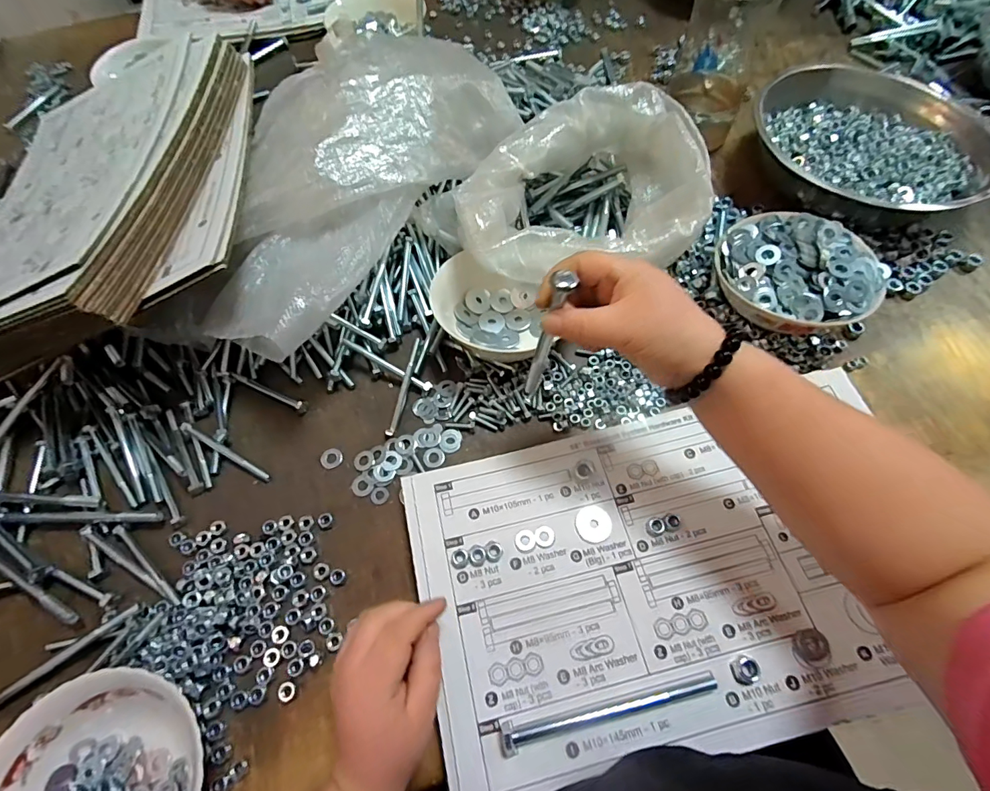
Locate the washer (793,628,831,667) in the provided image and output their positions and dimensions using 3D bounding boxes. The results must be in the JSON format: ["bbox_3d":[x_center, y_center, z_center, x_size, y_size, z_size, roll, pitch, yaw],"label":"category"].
[{"bbox_3d":[0.224,0.179,0.320,0.024,0.004,0.023,-1,64,2],"label":"washer"}]

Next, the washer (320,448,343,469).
[{"bbox_3d":[-0.152,0.059,0.422,0.019,0.005,0.020,-1,64,2],"label":"washer"}]

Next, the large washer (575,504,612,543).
[{"bbox_3d":[0.080,0.104,0.368,0.028,0.004,0.028,-1,64,2],"label":"large washer"}]

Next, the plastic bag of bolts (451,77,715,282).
[{"bbox_3d":[0.086,-0.199,0.448,0.225,0.112,0.185,0,64,2],"label":"plastic bag of bolts"}]

